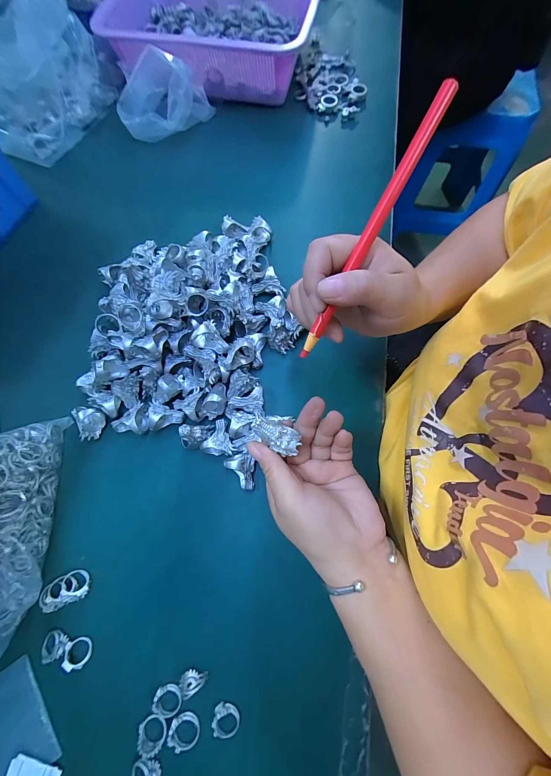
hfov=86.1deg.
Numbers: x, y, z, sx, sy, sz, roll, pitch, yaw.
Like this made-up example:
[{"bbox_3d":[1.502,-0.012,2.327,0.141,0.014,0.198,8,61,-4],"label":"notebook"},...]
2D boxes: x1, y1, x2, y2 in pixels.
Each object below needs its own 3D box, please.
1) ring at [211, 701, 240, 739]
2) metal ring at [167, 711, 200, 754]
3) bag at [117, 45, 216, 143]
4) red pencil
[{"bbox_3d":[-0.040,0.268,0.236,0.021,0.008,0.020,0,72,0],"label":"ring"},{"bbox_3d":[-0.073,0.274,0.234,0.023,0.006,0.023,0,72,0],"label":"metal ring"},{"bbox_3d":[-0.155,-0.395,0.398,0.124,0.070,0.065,0,72,0],"label":"bag"},{"bbox_3d":[0.057,-0.093,0.185,0.008,0.010,0.165,31,110,10],"label":"red pencil"}]

